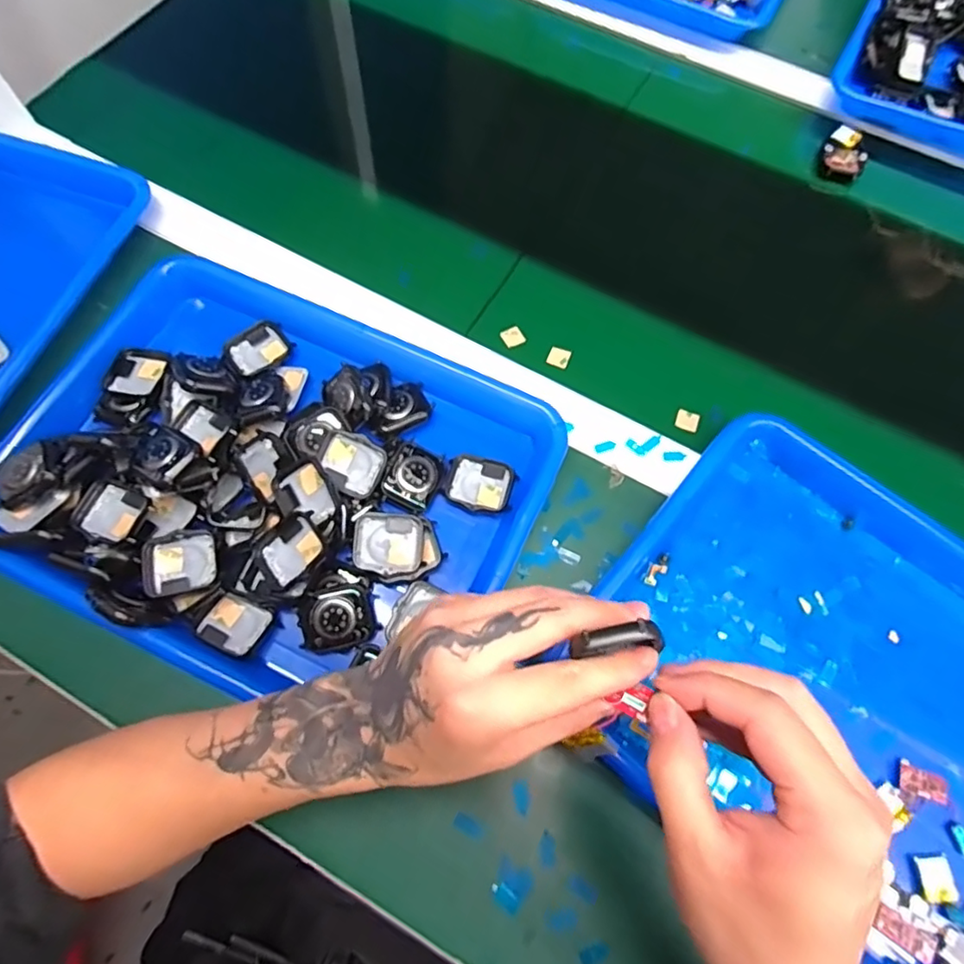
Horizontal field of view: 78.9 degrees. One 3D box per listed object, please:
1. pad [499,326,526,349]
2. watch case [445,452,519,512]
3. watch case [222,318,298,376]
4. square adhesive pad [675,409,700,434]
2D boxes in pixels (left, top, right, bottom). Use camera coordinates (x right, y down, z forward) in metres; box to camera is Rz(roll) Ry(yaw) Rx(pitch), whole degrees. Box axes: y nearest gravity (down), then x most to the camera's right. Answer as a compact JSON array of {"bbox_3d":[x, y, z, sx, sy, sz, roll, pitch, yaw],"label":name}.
[{"bbox_3d":[0.025,-0.115,0.463,0.017,0.004,0.016,-30,72,-11],"label":"pad"},{"bbox_3d":[-0.001,0.002,0.397,0.046,0.007,0.037,18,70,7],"label":"watch case"},{"bbox_3d":[-0.167,-0.097,0.438,0.047,0.013,0.039,-41,74,-14],"label":"watch case"},{"bbox_3d":[0.154,-0.046,0.439,0.016,0.004,0.018,23,71,8],"label":"square adhesive pad"}]

